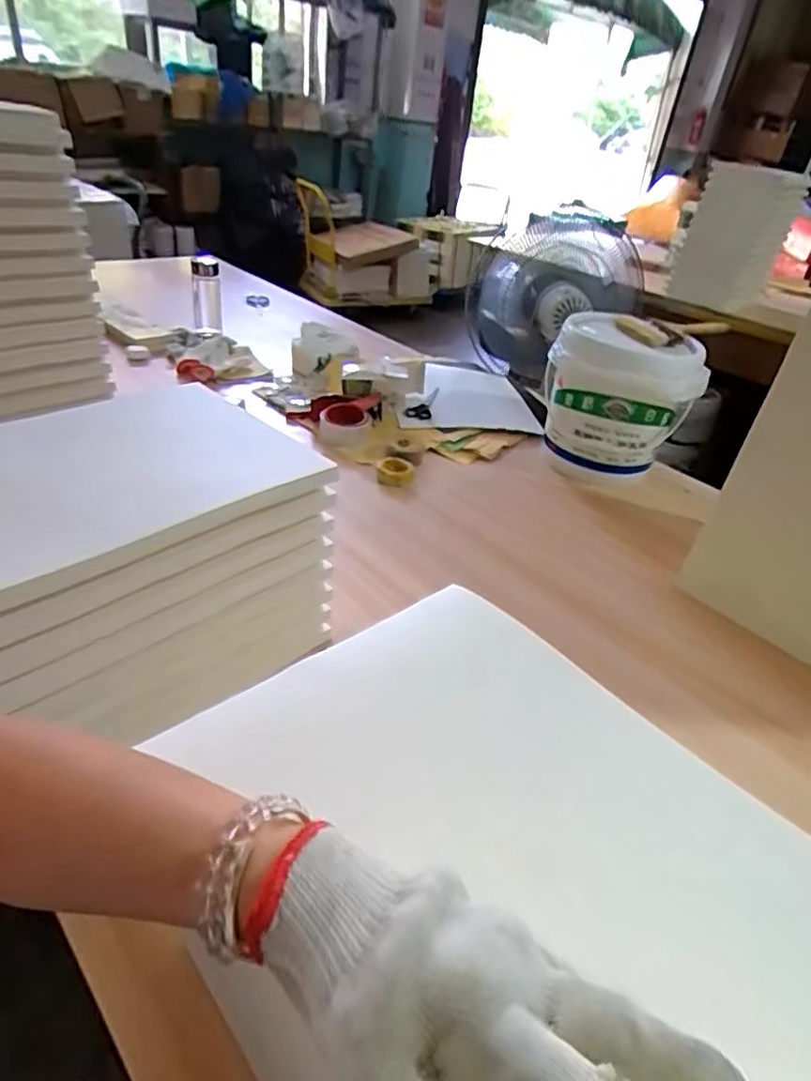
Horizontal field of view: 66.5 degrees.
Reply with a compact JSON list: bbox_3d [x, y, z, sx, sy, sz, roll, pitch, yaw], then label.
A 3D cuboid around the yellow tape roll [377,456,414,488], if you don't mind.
[{"bbox_3d":[-0.019,-0.120,1.083,0.062,0.028,0.073,5,35,-5],"label":"yellow tape roll"}]

